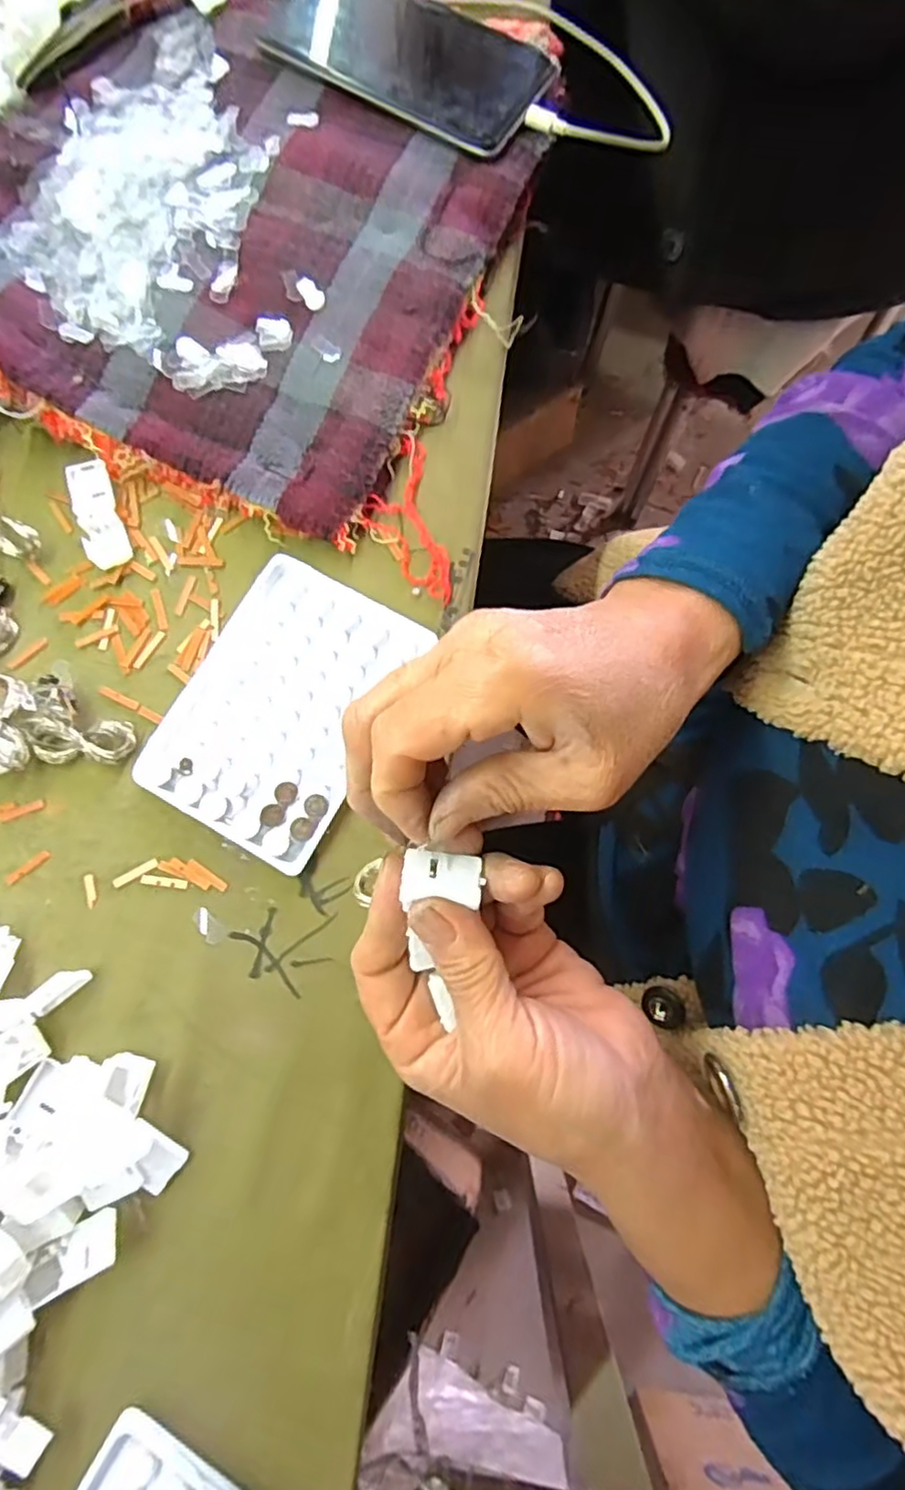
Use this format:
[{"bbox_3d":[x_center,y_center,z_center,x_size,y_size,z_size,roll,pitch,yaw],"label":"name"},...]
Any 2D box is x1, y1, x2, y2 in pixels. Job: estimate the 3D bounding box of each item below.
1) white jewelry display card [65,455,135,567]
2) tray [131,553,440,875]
[{"bbox_3d":[-0.181,-0.118,0.341,0.020,0.009,0.057,-19,79,-4],"label":"white jewelry display card"},{"bbox_3d":[-0.080,-0.020,0.317,0.094,0.013,0.130,28,80,5],"label":"tray"}]

